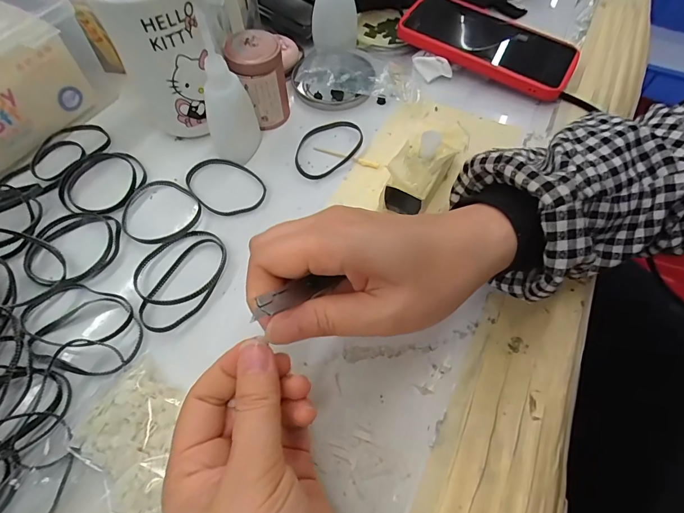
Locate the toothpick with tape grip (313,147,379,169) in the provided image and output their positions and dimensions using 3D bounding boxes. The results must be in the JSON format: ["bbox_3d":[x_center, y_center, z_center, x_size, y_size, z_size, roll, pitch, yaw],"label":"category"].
[{"bbox_3d":[0.003,-0.085,0.321,0.059,0.004,0.007,18,62,10],"label":"toothpick with tape grip"}]

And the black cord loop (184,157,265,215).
[{"bbox_3d":[-0.094,-0.056,0.303,0.066,0.006,0.049,20,62,12],"label":"black cord loop"}]

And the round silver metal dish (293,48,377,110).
[{"bbox_3d":[-0.008,-0.175,0.364,0.077,0.015,0.078,0,60,1],"label":"round silver metal dish"}]

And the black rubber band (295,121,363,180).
[{"bbox_3d":[-0.014,-0.094,0.324,0.047,0.007,0.071,30,64,17],"label":"black rubber band"}]

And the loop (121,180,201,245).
[{"bbox_3d":[-0.140,-0.035,0.290,0.060,0.007,0.057,0,60,1],"label":"loop"}]

